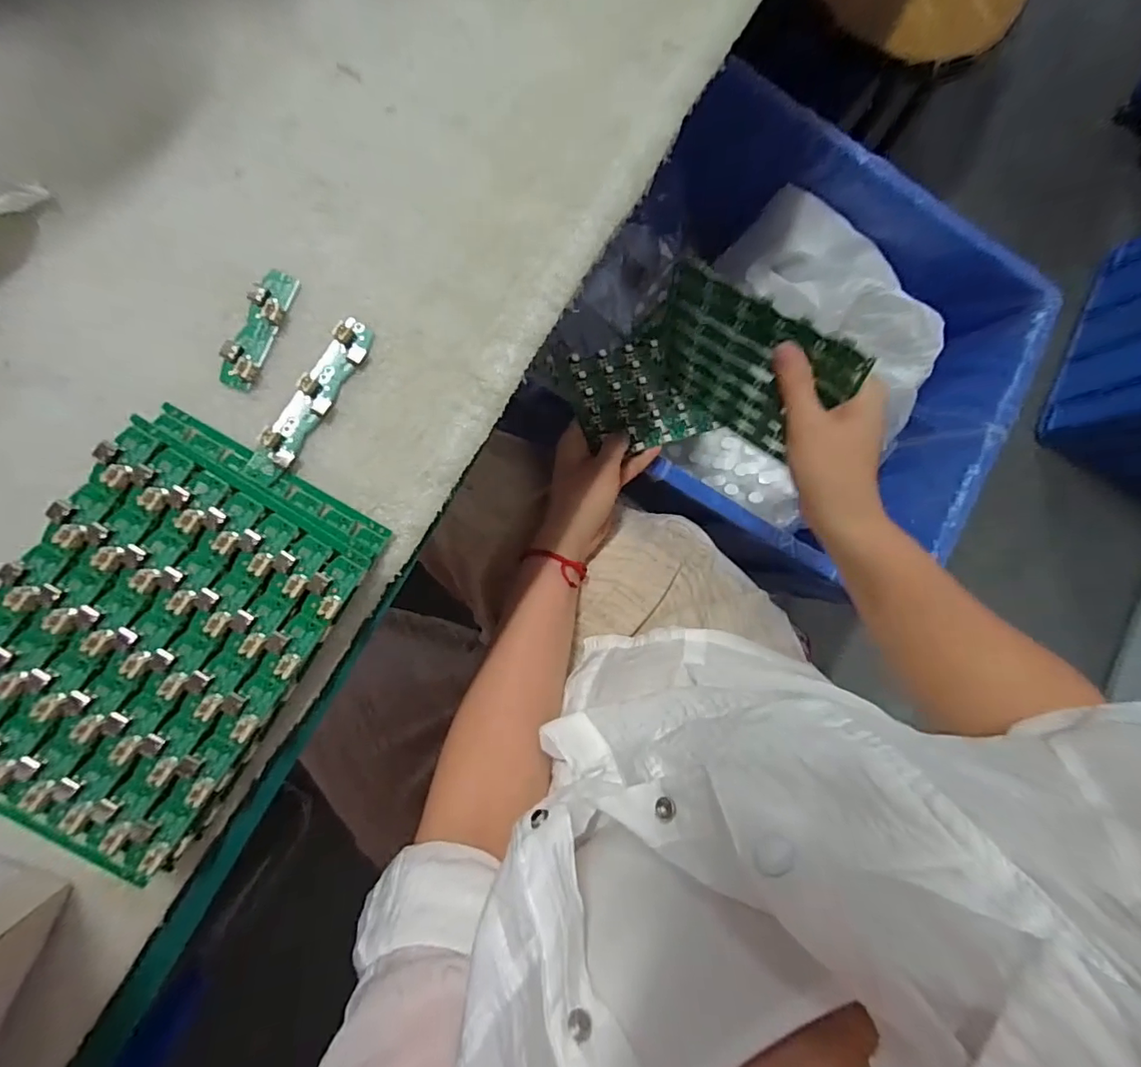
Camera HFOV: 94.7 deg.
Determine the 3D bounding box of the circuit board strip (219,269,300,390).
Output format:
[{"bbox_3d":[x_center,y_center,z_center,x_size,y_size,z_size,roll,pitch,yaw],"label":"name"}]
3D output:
[{"bbox_3d":[-0.148,-0.097,0.247,0.019,0.005,0.059,21,85,-7],"label":"circuit board strip"}]

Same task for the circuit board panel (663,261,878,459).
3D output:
[{"bbox_3d":[0.130,-0.123,0.393,0.005,0.111,0.150,-37,65,-23],"label":"circuit board panel"}]

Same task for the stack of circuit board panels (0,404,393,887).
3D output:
[{"bbox_3d":[-0.176,0.042,0.227,0.120,0.024,0.169,33,84,-6],"label":"stack of circuit board panels"}]

